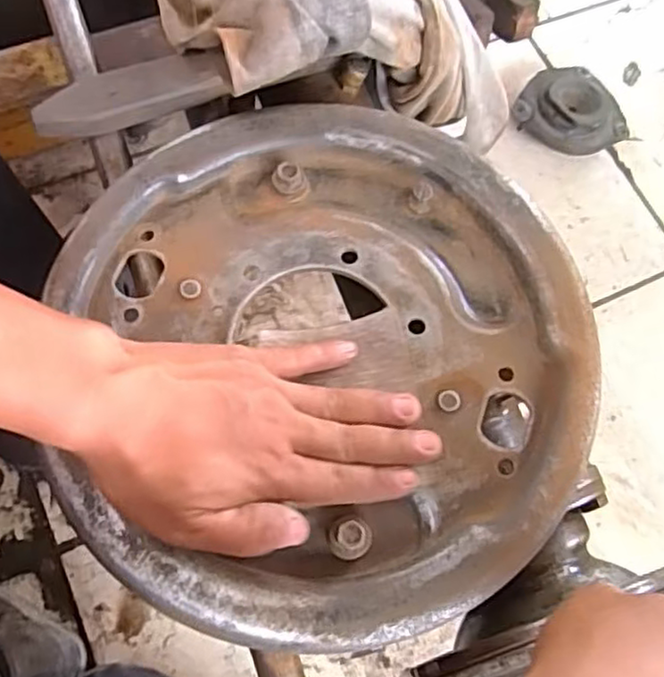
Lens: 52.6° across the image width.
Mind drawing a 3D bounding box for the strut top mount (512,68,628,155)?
[{"bbox_3d":[0.315,-0.296,0.879,0.143,0.057,0.117,27,69,4],"label":"strut top mount"}]

